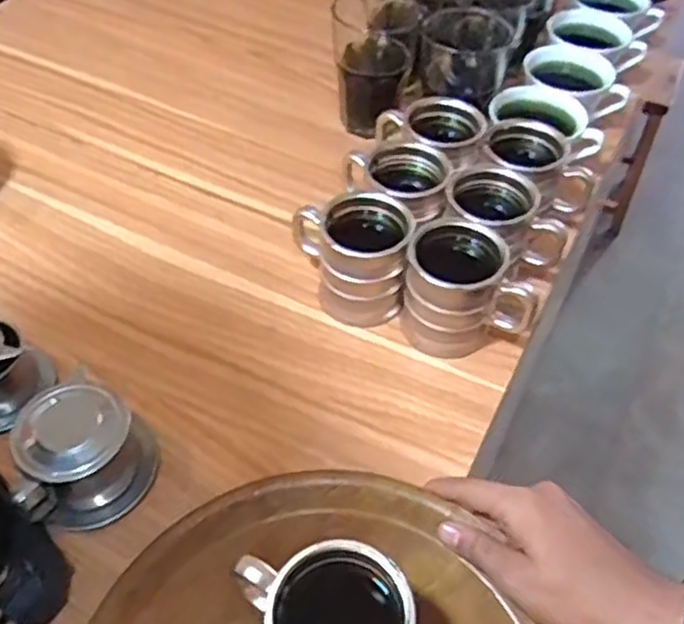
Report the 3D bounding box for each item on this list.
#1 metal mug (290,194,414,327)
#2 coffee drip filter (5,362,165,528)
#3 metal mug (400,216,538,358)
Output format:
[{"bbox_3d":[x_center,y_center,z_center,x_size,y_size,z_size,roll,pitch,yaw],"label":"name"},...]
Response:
[{"bbox_3d":[0.007,-0.043,0.578,0.095,0.091,0.076,1,50,-1],"label":"metal mug"},{"bbox_3d":[-0.171,0.096,0.464,0.088,0.069,0.069,-14,52,-13],"label":"coffee drip filter"},{"bbox_3d":[0.098,-0.018,0.557,0.099,0.088,0.073,8,50,4],"label":"metal mug"}]

